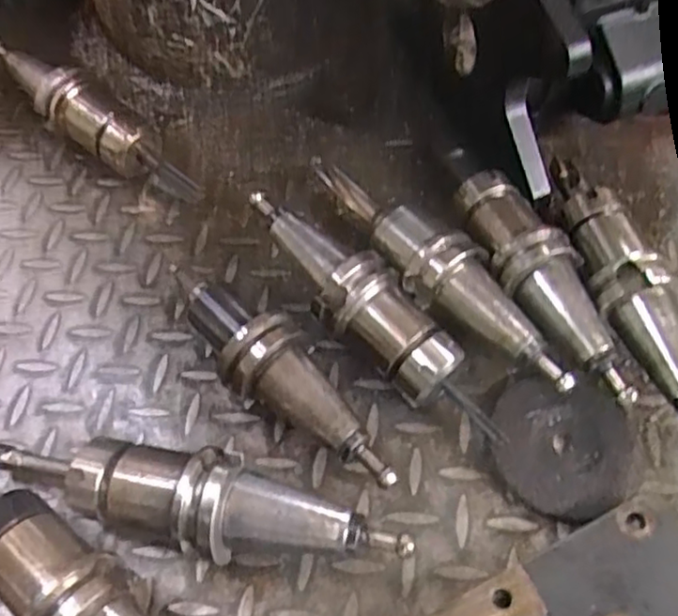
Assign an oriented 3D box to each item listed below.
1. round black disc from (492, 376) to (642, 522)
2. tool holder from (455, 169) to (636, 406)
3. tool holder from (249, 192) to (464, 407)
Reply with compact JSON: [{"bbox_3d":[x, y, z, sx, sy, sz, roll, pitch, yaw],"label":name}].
[{"bbox_3d":[0.141,0.086,0.431,0.086,0.016,0.091,-2,58,3],"label":"round black disc"},{"bbox_3d":[0.137,-0.018,0.473,0.053,0.055,0.182,-18,59,-8],"label":"tool holder"},{"bbox_3d":[0.006,-0.012,0.474,0.053,0.064,0.187,-39,63,-19],"label":"tool holder"}]

